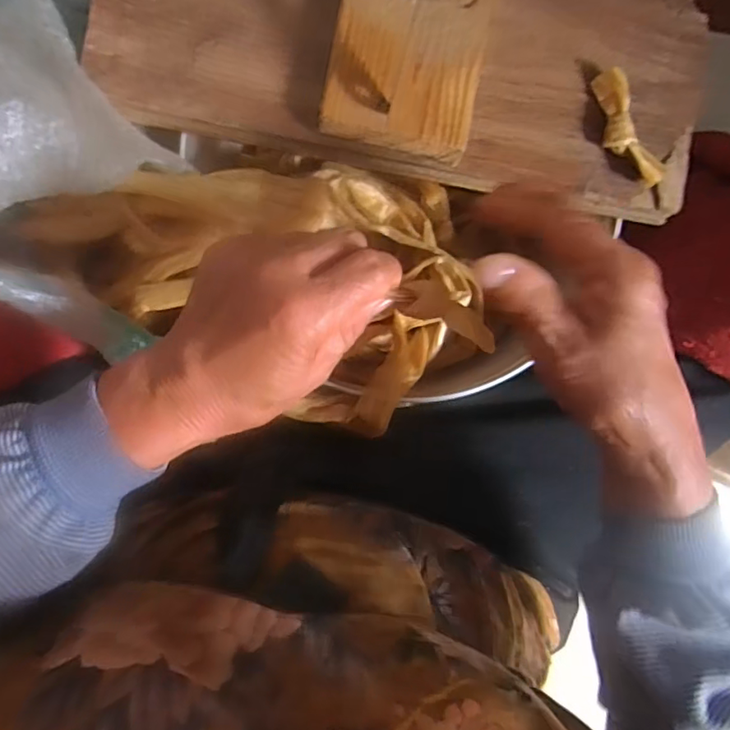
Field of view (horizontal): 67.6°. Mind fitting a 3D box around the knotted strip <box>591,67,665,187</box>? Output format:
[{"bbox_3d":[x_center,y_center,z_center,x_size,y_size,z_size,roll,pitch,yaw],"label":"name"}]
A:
[{"bbox_3d":[0.168,-0.152,0.356,0.026,0.014,0.077,-27,95,-5],"label":"knotted strip"}]

